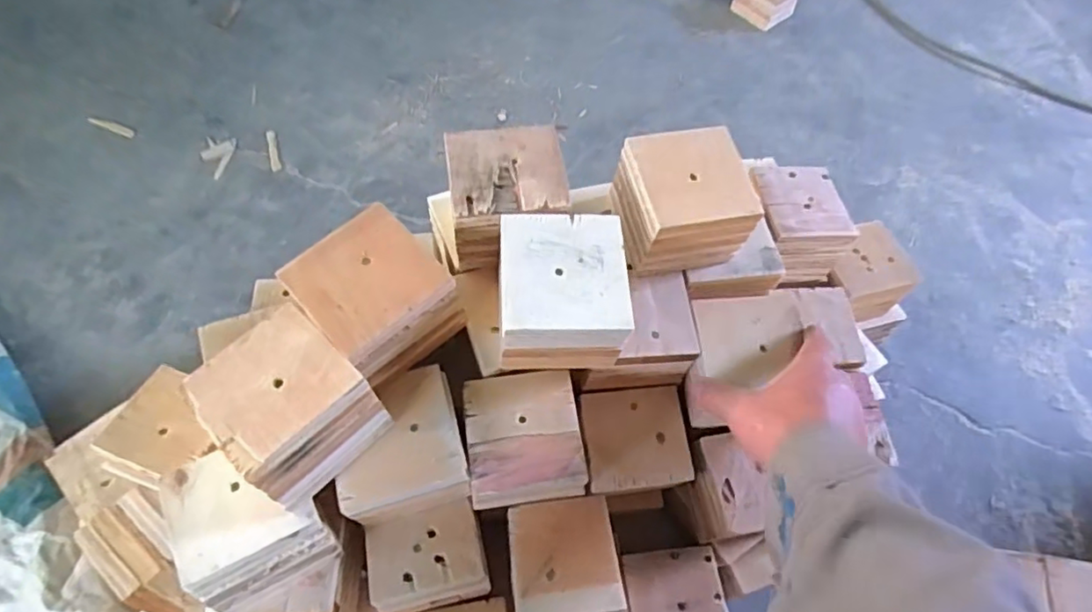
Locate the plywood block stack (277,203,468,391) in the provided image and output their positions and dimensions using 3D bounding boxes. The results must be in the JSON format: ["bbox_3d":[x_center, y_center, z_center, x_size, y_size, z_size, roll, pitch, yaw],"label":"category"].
[{"bbox_3d":[-0.128,-0.007,0.454,0.093,0.066,0.094,-40,71,-22],"label":"plywood block stack"}]

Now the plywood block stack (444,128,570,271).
[{"bbox_3d":[-0.031,-0.091,0.504,0.094,0.064,0.098,-5,62,-6],"label":"plywood block stack"}]

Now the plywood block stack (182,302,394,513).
[{"bbox_3d":[-0.177,0.068,0.420,0.094,0.070,0.088,40,66,17],"label":"plywood block stack"}]

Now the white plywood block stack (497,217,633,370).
[{"bbox_3d":[0.012,-0.008,0.470,0.095,0.071,0.106,-1,62,-4],"label":"white plywood block stack"}]

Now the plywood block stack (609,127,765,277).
[{"bbox_3d":[0.116,-0.087,0.521,0.095,0.078,0.089,-9,62,-8],"label":"plywood block stack"}]

